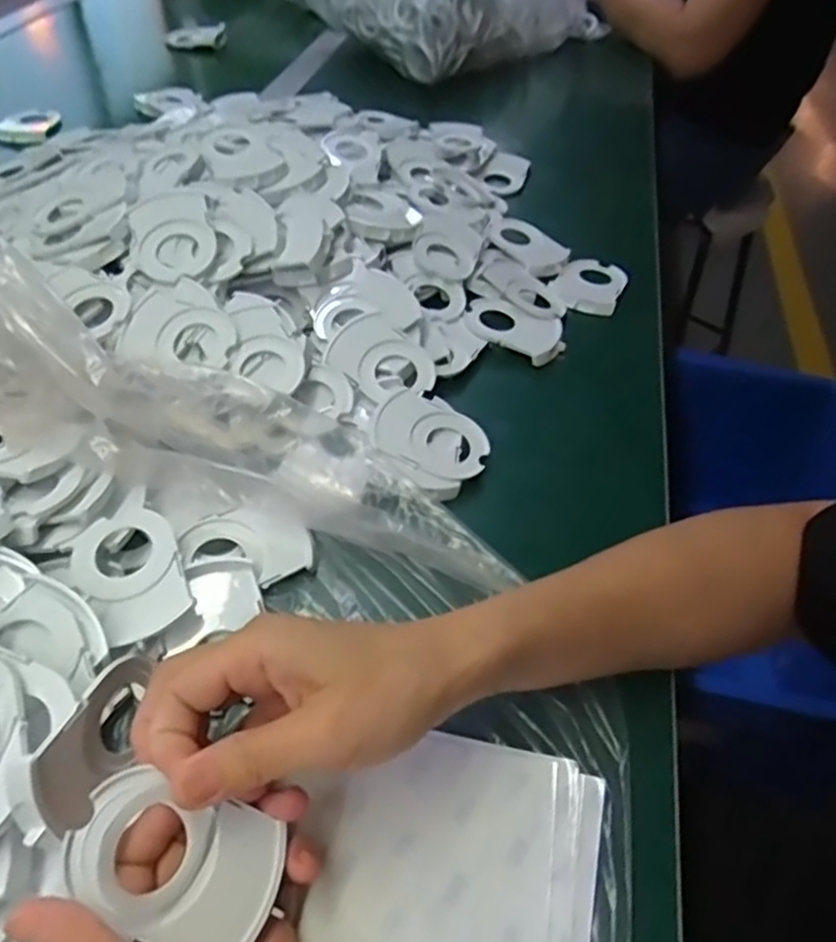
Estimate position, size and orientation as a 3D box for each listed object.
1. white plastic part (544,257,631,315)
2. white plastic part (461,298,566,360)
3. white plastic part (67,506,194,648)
[{"bbox_3d":[0.148,-0.162,0.597,0.057,0.015,0.062,22,51,15],"label":"white plastic part"},{"bbox_3d":[0.075,-0.116,0.544,0.073,0.008,0.052,21,50,14],"label":"white plastic part"},{"bbox_3d":[-0.150,0.051,0.360,0.050,0.012,0.076,-26,55,-25],"label":"white plastic part"}]

